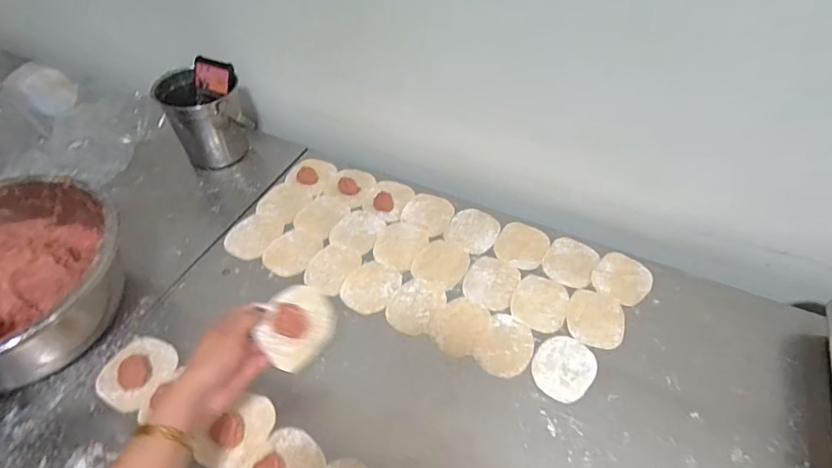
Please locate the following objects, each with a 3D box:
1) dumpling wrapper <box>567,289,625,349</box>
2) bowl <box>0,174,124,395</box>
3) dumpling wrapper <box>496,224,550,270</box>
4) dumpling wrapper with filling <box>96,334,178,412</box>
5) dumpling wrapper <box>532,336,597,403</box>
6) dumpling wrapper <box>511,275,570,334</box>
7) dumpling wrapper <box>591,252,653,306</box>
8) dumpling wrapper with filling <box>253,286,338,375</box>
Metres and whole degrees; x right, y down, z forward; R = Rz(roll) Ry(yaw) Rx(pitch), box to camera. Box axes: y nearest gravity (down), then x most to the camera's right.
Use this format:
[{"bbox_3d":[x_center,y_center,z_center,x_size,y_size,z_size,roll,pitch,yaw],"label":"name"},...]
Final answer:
[{"bbox_3d":[0.242,0.113,0.625,0.073,0.004,0.084,17,52,13],"label":"dumpling wrapper"},{"bbox_3d":[-0.482,0.056,0.579,0.225,0.141,0.265,-35,59,-26],"label":"bowl"},{"bbox_3d":[0.163,0.017,0.714,0.075,0.008,0.091,23,53,17],"label":"dumpling wrapper"},{"bbox_3d":[-0.339,0.166,0.563,0.076,0.012,0.085,23,53,17],"label":"dumpling wrapper with filling"},{"bbox_3d":[0.185,0.165,0.579,0.070,0.004,0.085,35,58,25],"label":"dumpling wrapper"},{"bbox_3d":[0.172,0.094,0.641,0.072,0.004,0.086,17,52,13],"label":"dumpling wrapper"},{"bbox_3d":[0.299,0.062,0.670,0.075,0.004,0.085,34,57,25],"label":"dumpling wrapper"},{"bbox_3d":[-0.127,0.099,0.508,0.075,0.015,0.095,37,50,-19],"label":"dumpling wrapper with filling"}]

